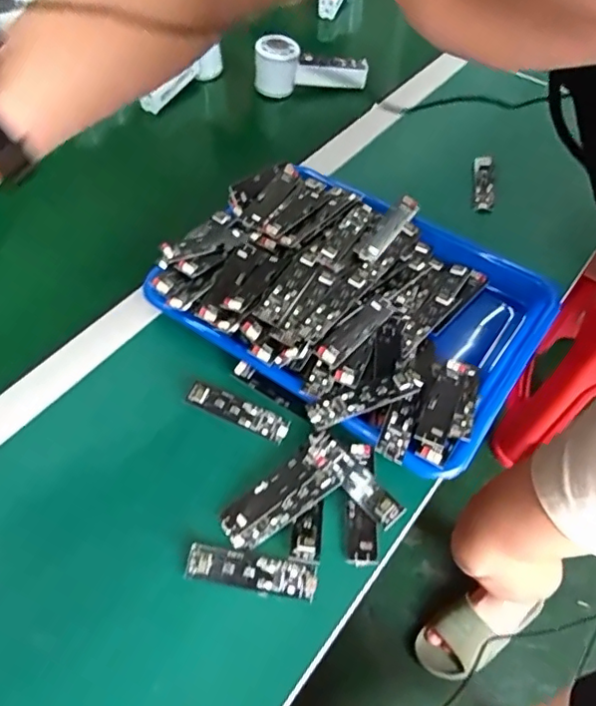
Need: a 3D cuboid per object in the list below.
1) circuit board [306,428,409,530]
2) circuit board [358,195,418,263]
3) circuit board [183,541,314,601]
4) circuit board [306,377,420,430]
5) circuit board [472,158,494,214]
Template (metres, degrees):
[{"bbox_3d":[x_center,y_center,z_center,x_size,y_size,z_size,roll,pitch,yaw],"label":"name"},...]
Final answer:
[{"bbox_3d":[0.041,0.097,0.442,0.025,0.010,0.091,-39,63,-24],"label":"circuit board"},{"bbox_3d":[0.090,-0.122,0.556,0.021,0.014,0.088,29,60,20],"label":"circuit board"},{"bbox_3d":[-0.033,0.156,0.404,0.092,0.010,0.025,5,54,4],"label":"circuit board"},{"bbox_3d":[0.052,0.037,0.455,0.091,0.006,0.022,-17,56,-11],"label":"circuit board"},{"bbox_3d":[0.214,-0.193,0.653,0.023,0.007,0.080,5,70,4],"label":"circuit board"}]

